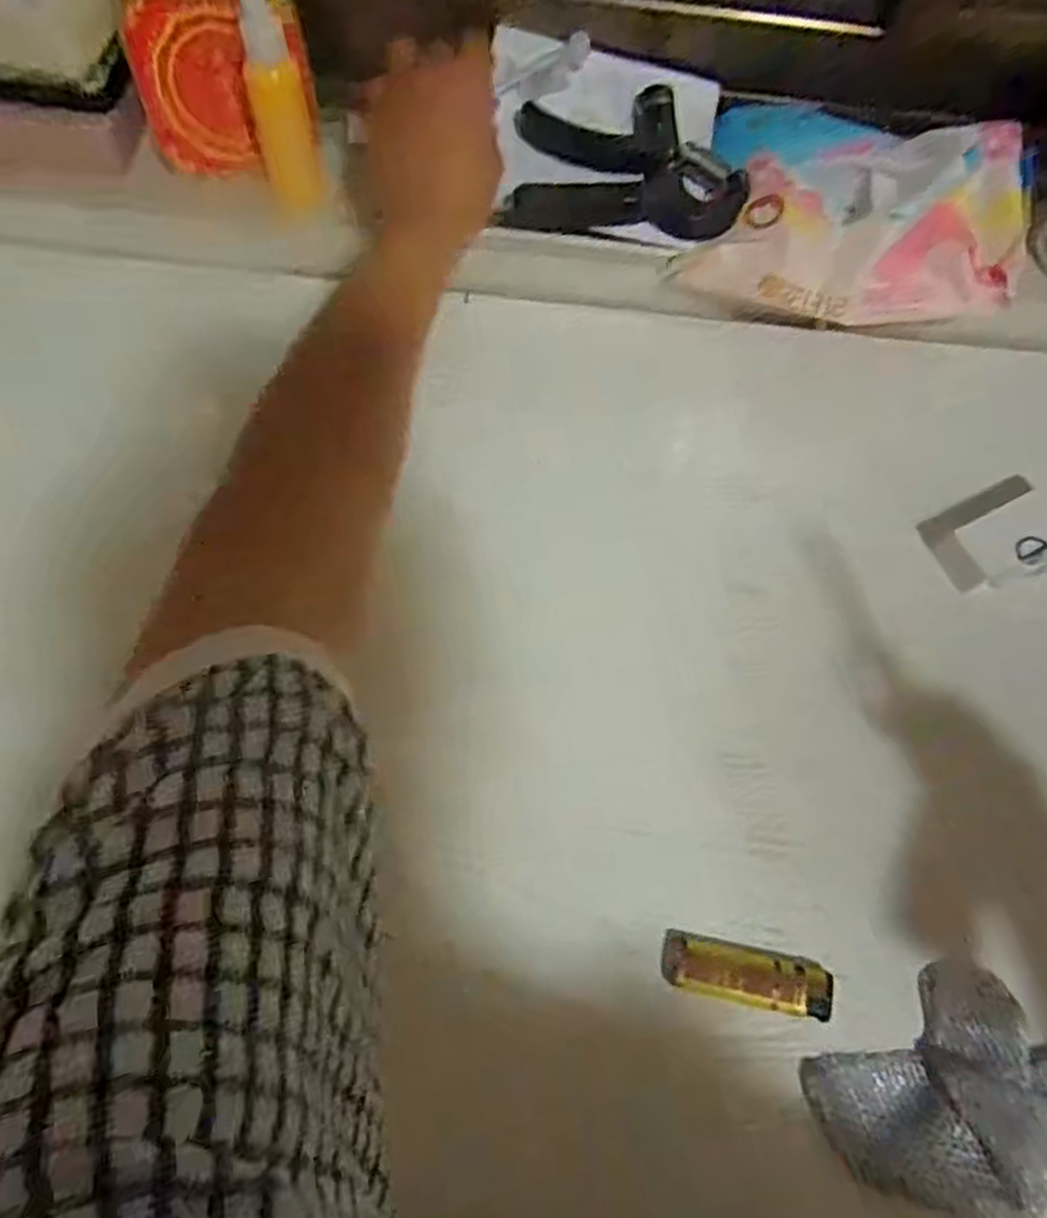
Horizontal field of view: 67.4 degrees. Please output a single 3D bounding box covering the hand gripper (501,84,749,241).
[{"bbox_3d":[0.064,-0.276,0.481,0.139,0.018,0.084,0,96,0],"label":"hand gripper"}]

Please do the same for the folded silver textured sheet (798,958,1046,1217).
[{"bbox_3d":[0.203,0.232,0.373,0.112,0.027,0.086,-29,66,-14],"label":"folded silver textured sheet"}]

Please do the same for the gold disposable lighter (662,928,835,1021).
[{"bbox_3d":[0.113,0.186,0.399,0.085,0.022,0.026,11,63,5],"label":"gold disposable lighter"}]

